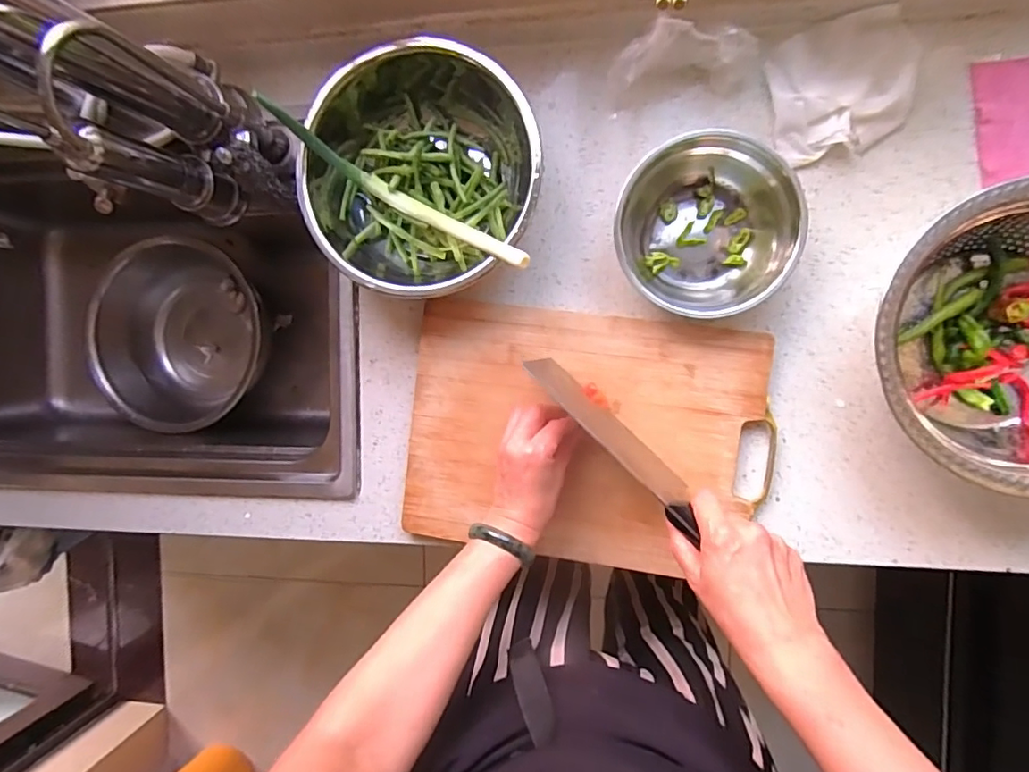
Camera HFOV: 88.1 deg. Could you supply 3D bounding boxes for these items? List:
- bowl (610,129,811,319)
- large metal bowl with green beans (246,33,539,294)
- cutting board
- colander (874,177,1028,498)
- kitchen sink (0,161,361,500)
[{"bbox_3d":[0.183,-0.151,0.510,0.162,0.063,0.150,0,92,8],"label":"bowl"},{"bbox_3d":[-0.090,-0.206,0.526,0.225,0.100,0.224,0,92,8],"label":"large metal bowl with green beans"},{"bbox_3d":[0.069,0.054,0.552,0.356,0.021,0.251,7,93,7],"label":"cutting board"},{"bbox_3d":[0.439,-0.040,0.461,0.240,0.105,0.243,0,92,8],"label":"colander"},{"bbox_3d":[-0.505,-0.095,0.771,0.658,0.266,0.455,-2,94,7],"label":"kitchen sink"}]

